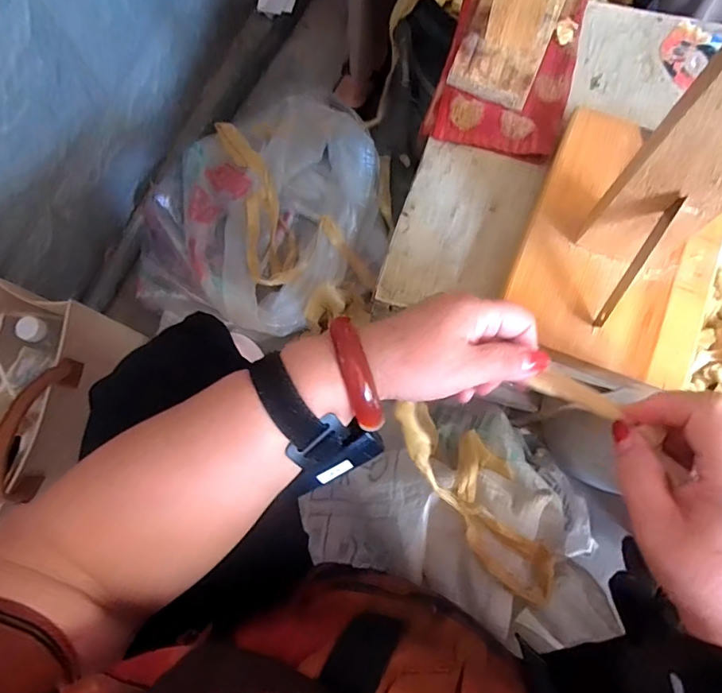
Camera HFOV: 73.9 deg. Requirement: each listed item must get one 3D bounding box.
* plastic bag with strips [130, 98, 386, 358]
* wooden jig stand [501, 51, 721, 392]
[{"bbox_3d":[-0.175,-0.251,0.853,0.402,0.108,0.456,-1,76,1],"label":"plastic bag with strips"},{"bbox_3d":[0.199,-0.101,0.279,0.138,0.199,0.207,23,78,7],"label":"wooden jig stand"}]

